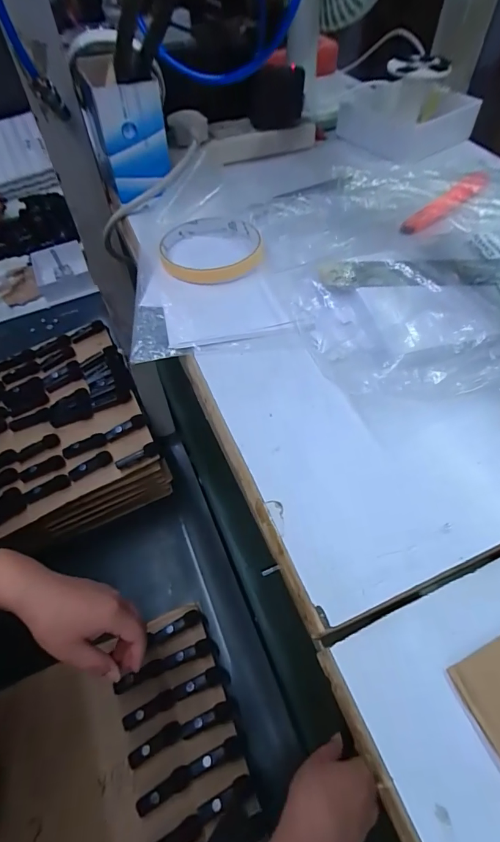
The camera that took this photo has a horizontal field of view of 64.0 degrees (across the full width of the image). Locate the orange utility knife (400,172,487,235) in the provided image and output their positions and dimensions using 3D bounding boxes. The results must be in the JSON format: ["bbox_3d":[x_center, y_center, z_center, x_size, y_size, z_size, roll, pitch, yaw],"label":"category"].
[{"bbox_3d":[0.172,-0.191,0.354,0.119,0.012,0.022,-37,62,-20],"label":"orange utility knife"}]

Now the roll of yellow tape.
[{"bbox_3d":[-0.031,-0.141,0.323,0.080,0.011,0.084,-1,56,2],"label":"roll of yellow tape"}]

